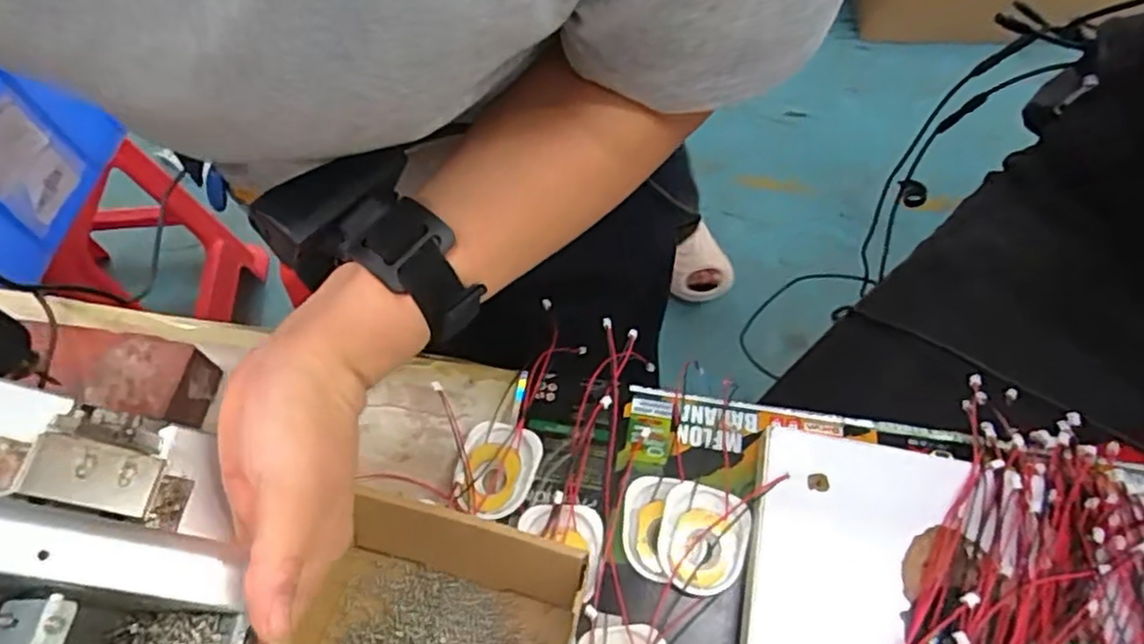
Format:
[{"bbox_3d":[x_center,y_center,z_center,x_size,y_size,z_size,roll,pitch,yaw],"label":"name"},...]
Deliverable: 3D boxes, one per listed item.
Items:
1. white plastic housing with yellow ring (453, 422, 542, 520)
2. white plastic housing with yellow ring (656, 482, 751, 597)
[{"bbox_3d":[-0.046,0.088,0.418,0.047,0.009,0.056,12,62,8],"label":"white plastic housing with yellow ring"},{"bbox_3d":[0.073,0.121,0.391,0.049,0.014,0.056,8,62,6],"label":"white plastic housing with yellow ring"}]

